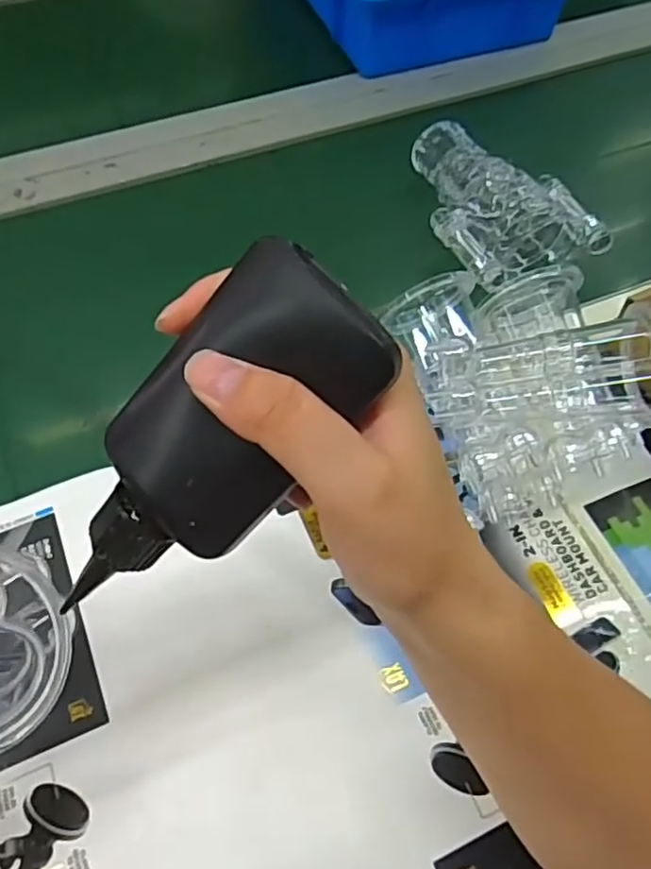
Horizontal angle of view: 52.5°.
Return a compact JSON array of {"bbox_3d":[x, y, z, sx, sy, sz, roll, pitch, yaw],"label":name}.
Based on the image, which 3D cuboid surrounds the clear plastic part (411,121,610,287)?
[{"bbox_3d":[0.152,-0.215,0.589,0.129,0.054,0.184,-21,62,-13],"label":"clear plastic part"}]

